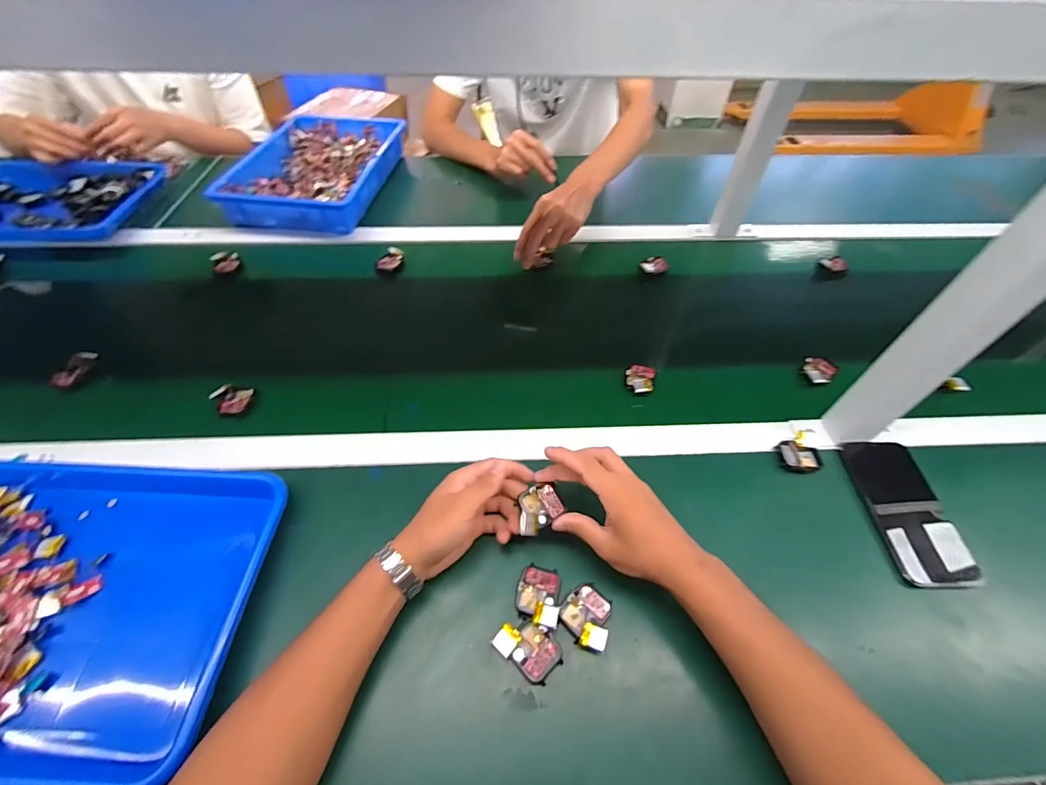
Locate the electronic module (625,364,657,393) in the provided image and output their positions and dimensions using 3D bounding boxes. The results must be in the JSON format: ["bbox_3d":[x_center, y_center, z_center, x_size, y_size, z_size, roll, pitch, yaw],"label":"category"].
[{"bbox_3d":[0.154,-0.018,0.582,0.037,0.012,0.053,17,54,12],"label":"electronic module"}]

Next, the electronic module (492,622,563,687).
[{"bbox_3d":[0.005,0.224,0.389,0.055,0.011,0.037,31,58,21],"label":"electronic module"}]

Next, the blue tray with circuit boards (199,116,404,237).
[{"bbox_3d":[-0.401,-0.441,0.866,0.258,0.055,0.370,7,52,5],"label":"blue tray with circuit boards"}]

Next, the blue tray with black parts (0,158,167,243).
[{"bbox_3d":[-0.818,-0.331,0.753,0.332,0.035,0.233,-2,52,-3],"label":"blue tray with black parts"}]

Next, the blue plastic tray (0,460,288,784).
[{"bbox_3d":[-0.398,0.176,0.390,0.317,0.040,0.259,1,52,0],"label":"blue plastic tray"}]

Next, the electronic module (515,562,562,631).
[{"bbox_3d":[0.015,0.190,0.415,0.040,0.013,0.051,9,53,6],"label":"electronic module"}]

